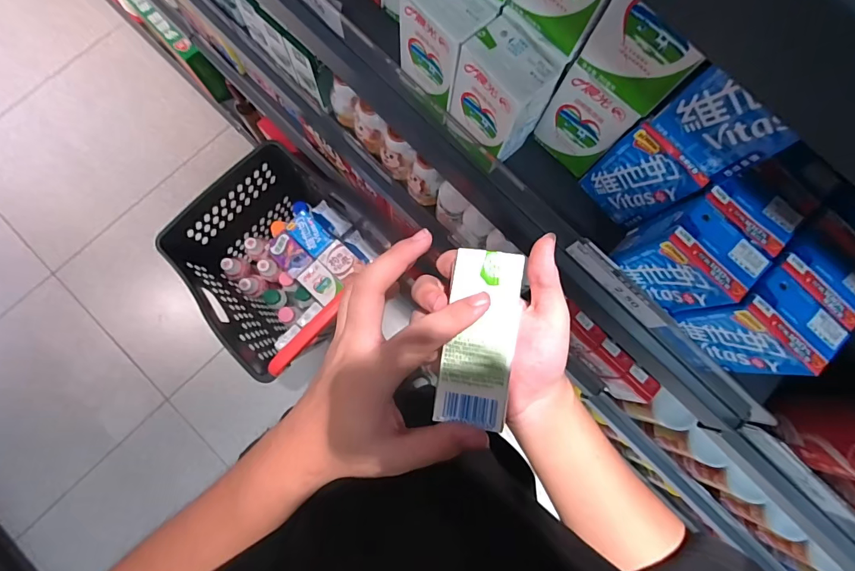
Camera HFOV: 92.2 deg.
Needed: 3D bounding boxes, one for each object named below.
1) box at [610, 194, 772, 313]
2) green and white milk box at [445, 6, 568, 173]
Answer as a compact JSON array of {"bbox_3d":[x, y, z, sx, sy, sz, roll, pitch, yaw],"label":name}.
[{"bbox_3d":[0.193,-0.018,0.325,0.046,0.101,0.066,-41,85,-7],"label":"box"},{"bbox_3d":[0.061,-0.154,0.341,0.057,0.102,0.067,-41,84,-7],"label":"green and white milk box"}]

